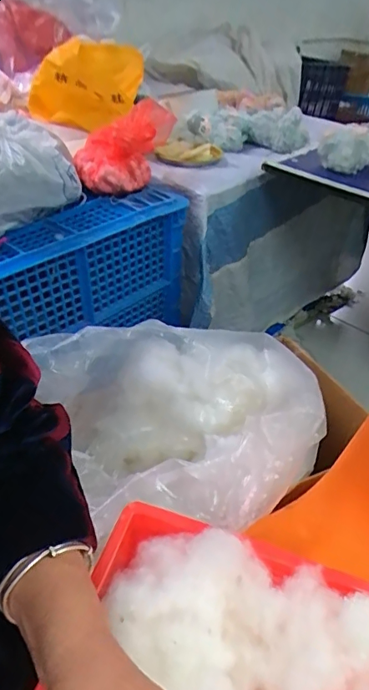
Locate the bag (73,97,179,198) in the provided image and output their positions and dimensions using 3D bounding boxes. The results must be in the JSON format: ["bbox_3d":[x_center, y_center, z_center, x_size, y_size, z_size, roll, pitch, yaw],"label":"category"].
[{"bbox_3d":[-0.108,-0.336,0.795,0.109,0.107,0.166,20,42,21],"label":"bag"}]

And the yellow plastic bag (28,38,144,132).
[{"bbox_3d":[-0.188,-0.504,0.901,0.199,0.139,0.119,23,43,25],"label":"yellow plastic bag"}]

